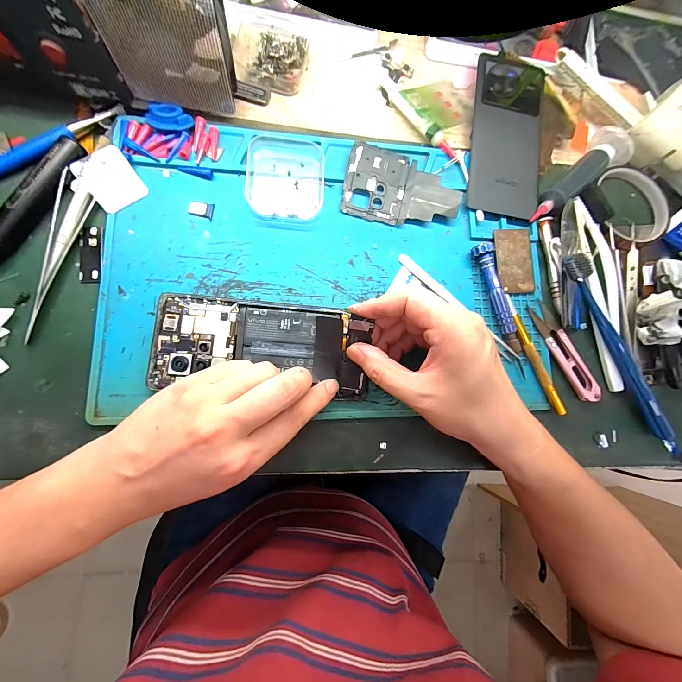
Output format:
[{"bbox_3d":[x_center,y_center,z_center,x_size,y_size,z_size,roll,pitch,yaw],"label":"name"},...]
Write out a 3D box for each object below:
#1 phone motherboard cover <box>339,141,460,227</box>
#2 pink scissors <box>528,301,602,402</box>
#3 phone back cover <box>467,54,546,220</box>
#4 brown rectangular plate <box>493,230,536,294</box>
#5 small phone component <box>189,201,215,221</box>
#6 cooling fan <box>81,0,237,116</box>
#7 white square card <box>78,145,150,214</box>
[{"bbox_3d":[0.056,-0.138,0.261,0.103,0.005,0.064,9,89,-4],"label":"phone motherboard cover"},{"bbox_3d":[0.207,0.010,0.264,0.021,0.008,0.096,-28,89,-10],"label":"pink scissors"},{"bbox_3d":[0.163,-0.197,0.279,0.073,0.010,0.154,6,83,-7],"label":"phone back cover"},{"bbox_3d":[0.164,-0.076,0.271,0.037,0.005,0.060,-2,84,-8],"label":"brown rectangular plate"},{"bbox_3d":[-0.115,-0.108,0.238,0.019,0.004,0.014,9,83,-7],"label":"small phone component"},{"bbox_3d":[-0.120,-0.213,0.205,0.080,0.080,0.025,2,84,-8],"label":"cooling fan"},{"bbox_3d":[-0.180,-0.126,0.227,0.037,0.004,0.040,-40,108,-15],"label":"white square card"}]

